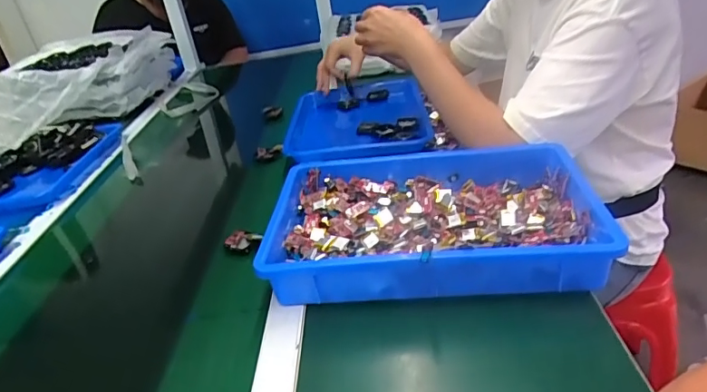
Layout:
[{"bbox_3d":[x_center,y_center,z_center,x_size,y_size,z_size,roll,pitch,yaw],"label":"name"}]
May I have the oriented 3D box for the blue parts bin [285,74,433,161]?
[{"bbox_3d":[0.006,-0.131,0.993,0.272,0.085,0.345,-10,29,4],"label":"blue parts bin"}]

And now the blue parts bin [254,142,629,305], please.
[{"bbox_3d":[0.088,0.024,0.627,0.368,0.064,0.251,-8,29,8],"label":"blue parts bin"}]

